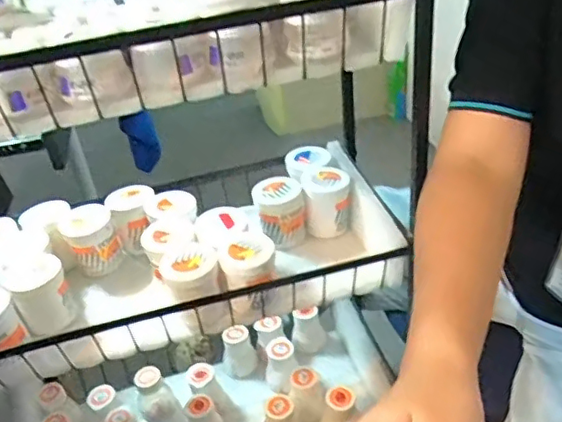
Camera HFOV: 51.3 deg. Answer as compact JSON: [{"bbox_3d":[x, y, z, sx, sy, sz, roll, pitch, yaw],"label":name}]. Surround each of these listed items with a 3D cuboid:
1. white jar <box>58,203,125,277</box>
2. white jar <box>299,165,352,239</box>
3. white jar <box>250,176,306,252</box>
[{"bbox_3d":[-0.216,0.034,0.673,0.053,0.063,0.056,-4,36,3],"label":"white jar"},{"bbox_3d":[0.054,-0.012,0.692,0.055,0.066,0.052,-4,36,3],"label":"white jar"},{"bbox_3d":[-0.002,0.004,0.682,0.053,0.070,0.052,-4,36,3],"label":"white jar"}]

